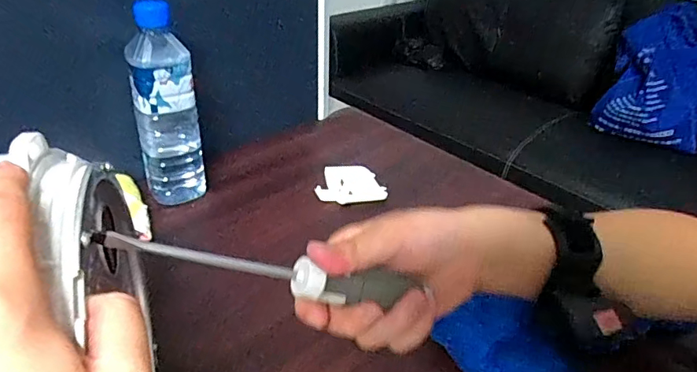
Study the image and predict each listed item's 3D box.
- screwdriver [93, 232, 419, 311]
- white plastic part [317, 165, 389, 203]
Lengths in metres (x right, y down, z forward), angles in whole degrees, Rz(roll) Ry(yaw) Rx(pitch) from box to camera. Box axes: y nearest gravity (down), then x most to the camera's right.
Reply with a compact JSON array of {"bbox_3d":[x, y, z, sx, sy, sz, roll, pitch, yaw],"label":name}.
[{"bbox_3d":[-0.038,0.042,0.242,0.160,0.017,0.018,17,27,-27],"label":"screwdriver"},{"bbox_3d":[0.003,-0.002,0.594,0.081,0.016,0.067,0,34,-6],"label":"white plastic part"}]

